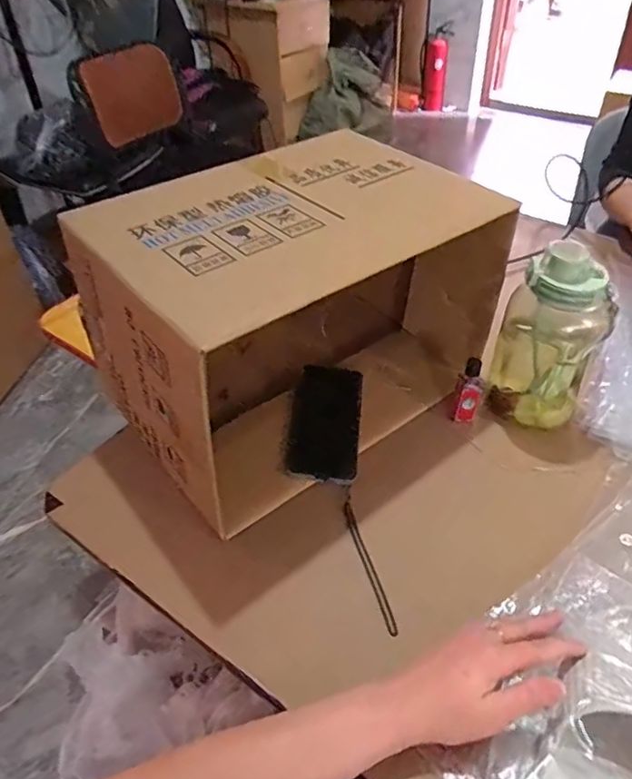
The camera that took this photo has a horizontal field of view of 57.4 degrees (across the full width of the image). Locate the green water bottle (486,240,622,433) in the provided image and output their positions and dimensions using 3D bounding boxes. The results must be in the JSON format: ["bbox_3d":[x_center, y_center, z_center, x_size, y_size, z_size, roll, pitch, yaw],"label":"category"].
[{"bbox_3d":[0.267,-0.060,0.653,0.106,0.208,0.091,19,47,20],"label":"green water bottle"}]

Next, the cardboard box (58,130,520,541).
[{"bbox_3d":[-0.016,-0.103,0.676,0.438,0.255,0.287,-29,50,-26],"label":"cardboard box"}]

